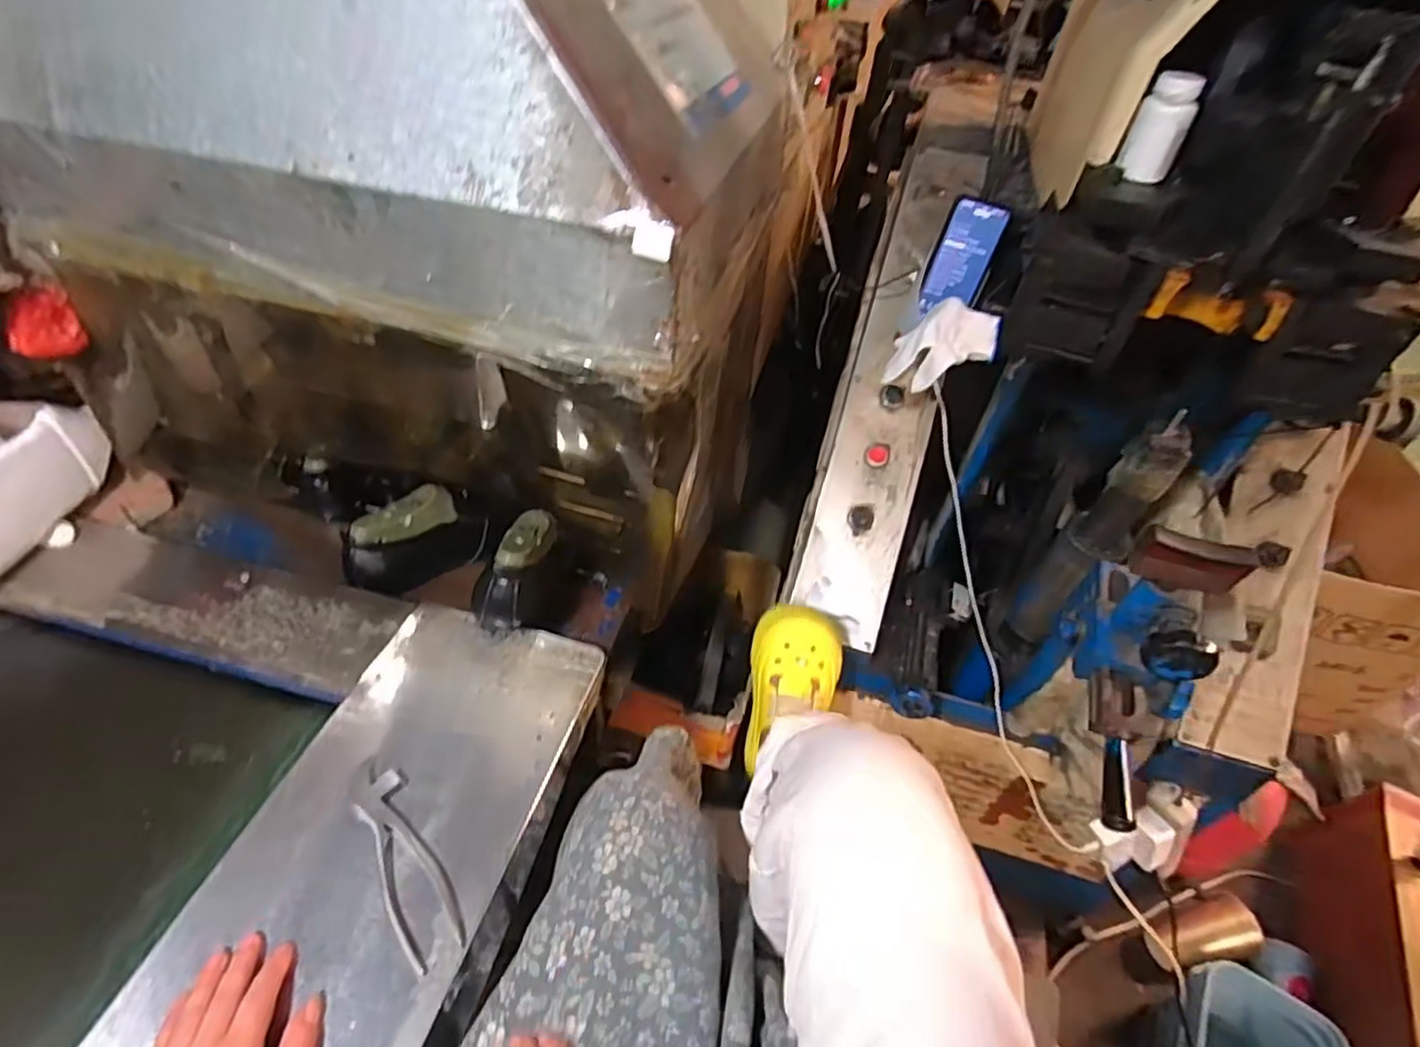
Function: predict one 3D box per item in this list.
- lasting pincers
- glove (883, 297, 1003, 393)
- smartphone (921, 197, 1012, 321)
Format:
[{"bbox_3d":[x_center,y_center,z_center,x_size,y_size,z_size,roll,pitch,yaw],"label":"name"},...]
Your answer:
[{"bbox_3d":[-0.260,0.280,0.598,0.047,0.012,0.183,-22,50,-27],"label":"lasting pincers"},{"bbox_3d":[0.263,-0.198,0.808,0.112,0.103,0.060,24,46,17],"label":"glove"},{"bbox_3d":[0.323,-0.335,0.898,0.073,0.139,0.012,11,33,-5],"label":"smartphone"}]

